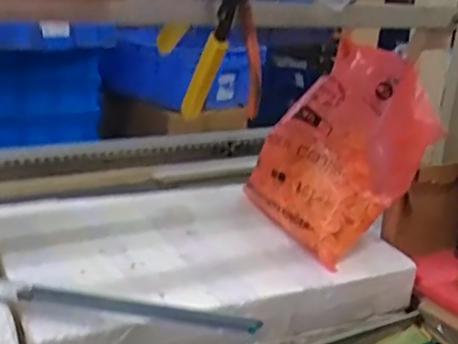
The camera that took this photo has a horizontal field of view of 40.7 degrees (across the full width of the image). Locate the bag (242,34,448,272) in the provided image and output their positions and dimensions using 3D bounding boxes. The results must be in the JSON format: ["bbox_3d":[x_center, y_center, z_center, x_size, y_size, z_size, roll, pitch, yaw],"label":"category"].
[{"bbox_3d":[0.134,-0.029,0.765,0.137,0.228,0.189,-4,20,-26],"label":"bag"}]

